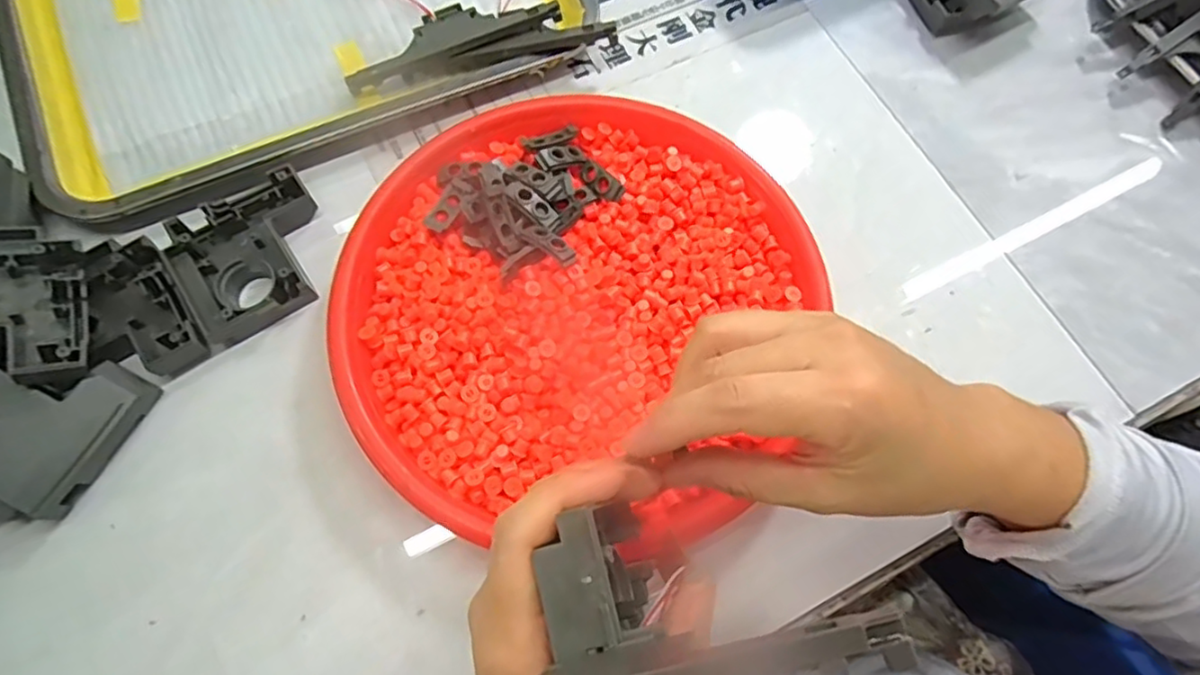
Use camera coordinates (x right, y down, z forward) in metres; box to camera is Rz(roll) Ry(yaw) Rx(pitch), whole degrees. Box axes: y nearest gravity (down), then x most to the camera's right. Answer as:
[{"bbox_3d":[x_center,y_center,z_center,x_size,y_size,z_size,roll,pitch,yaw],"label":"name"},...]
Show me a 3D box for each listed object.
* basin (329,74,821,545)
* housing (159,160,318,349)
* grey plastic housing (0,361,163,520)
[{"bbox_3d":[-0.016,-0.022,0.343,0.247,0.034,0.255,22,72,6],"label":"basin"},{"bbox_3d":[-0.191,-0.045,0.350,0.080,0.019,0.079,-29,74,-11],"label":"housing"},{"bbox_3d":[-0.273,0.037,0.303,0.075,0.022,0.072,36,71,-18],"label":"grey plastic housing"}]

